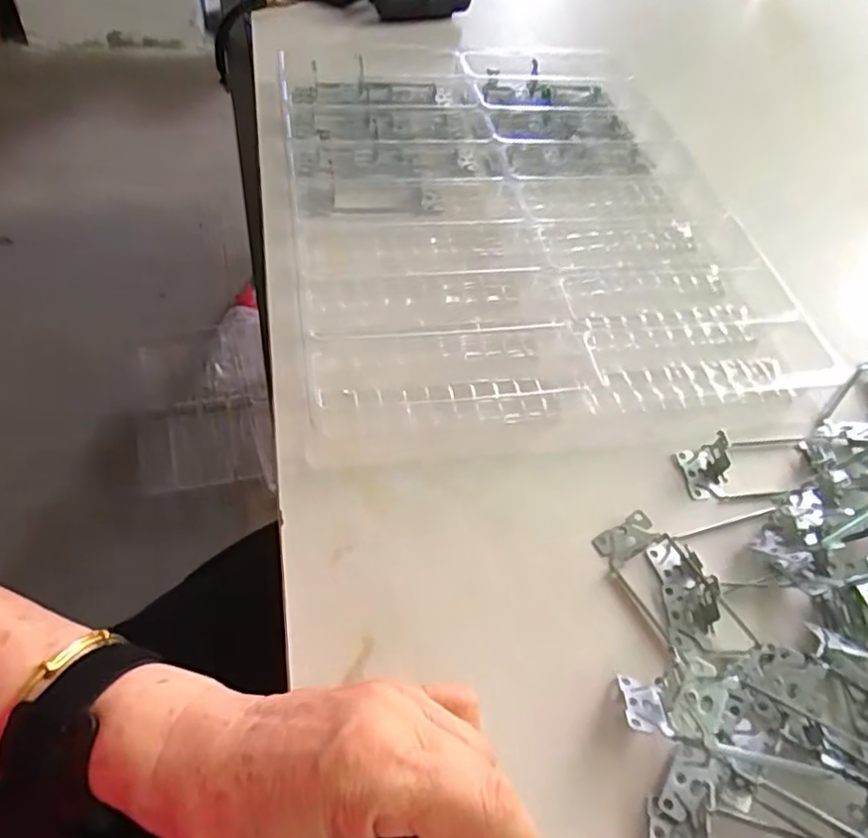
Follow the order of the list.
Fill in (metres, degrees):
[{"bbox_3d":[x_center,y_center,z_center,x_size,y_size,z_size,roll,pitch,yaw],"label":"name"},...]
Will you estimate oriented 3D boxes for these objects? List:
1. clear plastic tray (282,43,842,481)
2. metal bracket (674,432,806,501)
[{"bbox_3d":[0.060,-0.175,0.505,0.357,0.034,0.448,-6,55,-9],"label":"clear plastic tray"},{"bbox_3d":[0.194,0.027,0.384,0.086,0.020,0.039,-5,55,-9],"label":"metal bracket"}]

